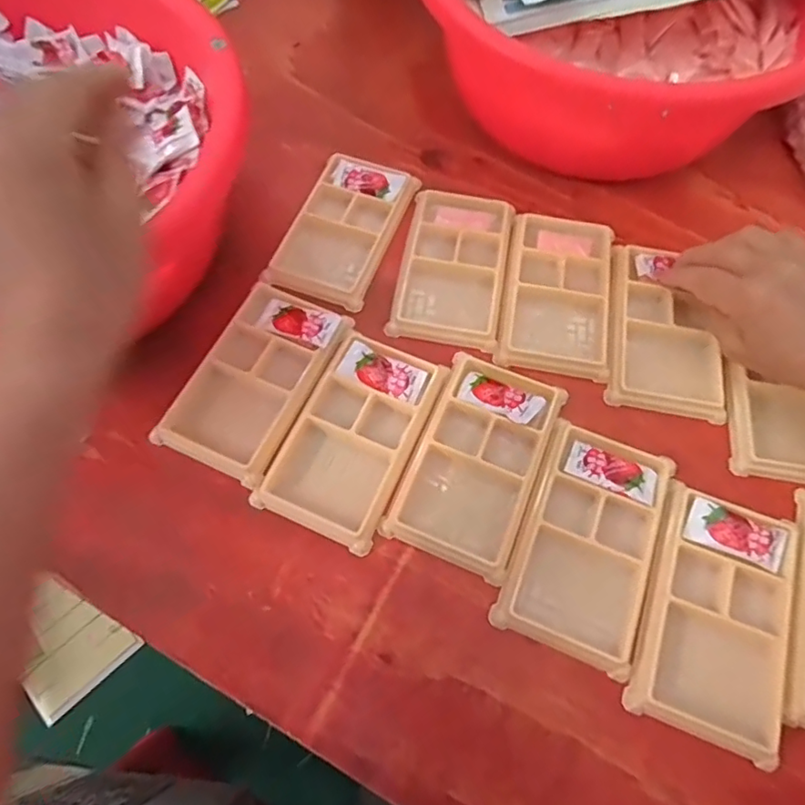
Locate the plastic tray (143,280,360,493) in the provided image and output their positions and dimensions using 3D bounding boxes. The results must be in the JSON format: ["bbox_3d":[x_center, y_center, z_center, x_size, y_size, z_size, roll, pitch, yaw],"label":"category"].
[{"bbox_3d":[-0.100,-0.019,0.372,0.079,0.012,0.133,23,67,10],"label":"plastic tray"}]

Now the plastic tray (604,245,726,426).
[{"bbox_3d":[0.190,-0.054,0.393,0.076,0.017,0.129,11,66,3],"label":"plastic tray"}]

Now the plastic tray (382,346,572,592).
[{"bbox_3d":[0.050,0.036,0.350,0.076,0.011,0.132,22,67,9],"label":"plastic tray"}]

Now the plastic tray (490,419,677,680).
[{"bbox_3d":[0.114,0.082,0.331,0.077,0.011,0.132,21,67,9],"label":"plastic tray"}]

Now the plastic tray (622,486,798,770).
[{"bbox_3d":[0.183,0.122,0.313,0.073,0.010,0.129,21,67,9],"label":"plastic tray"}]

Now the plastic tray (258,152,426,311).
[{"bbox_3d":[-0.046,-0.137,0.432,0.077,0.014,0.133,19,66,8],"label":"plastic tray"}]

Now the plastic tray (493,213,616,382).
[{"bbox_3d":[0.117,-0.083,0.409,0.078,0.011,0.130,10,65,4],"label":"plastic tray"}]

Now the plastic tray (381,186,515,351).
[{"bbox_3d":[0.039,-0.107,0.419,0.079,0.010,0.131,10,65,4],"label":"plastic tray"}]

